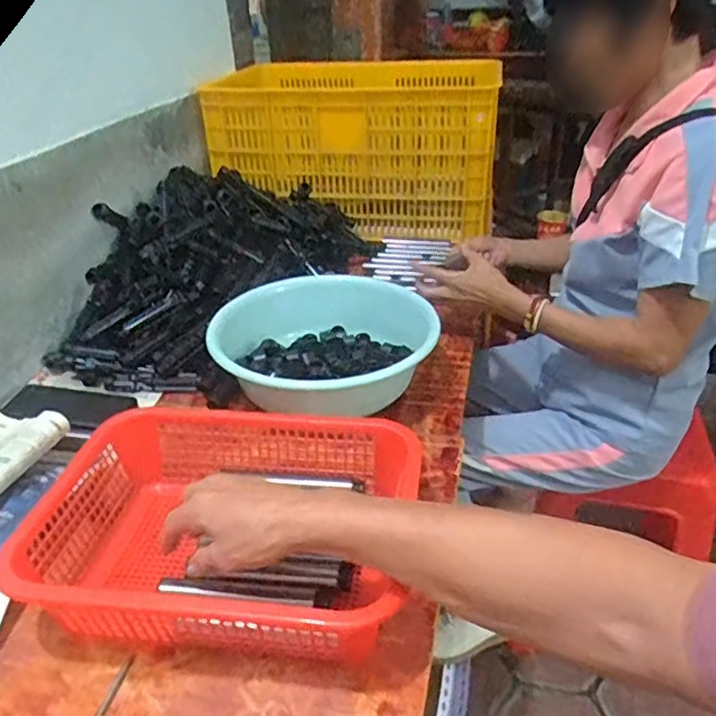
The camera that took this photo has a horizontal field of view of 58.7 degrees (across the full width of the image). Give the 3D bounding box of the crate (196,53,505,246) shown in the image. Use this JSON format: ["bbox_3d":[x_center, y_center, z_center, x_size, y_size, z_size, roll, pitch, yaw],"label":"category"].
[{"bbox_3d":[0.001,-0.456,1.372,0.568,0.297,0.347,6,31,13],"label":"crate"}]

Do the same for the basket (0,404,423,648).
[{"bbox_3d":[-0.121,0.161,0.598,0.331,0.103,0.252,4,31,9],"label":"basket"}]

